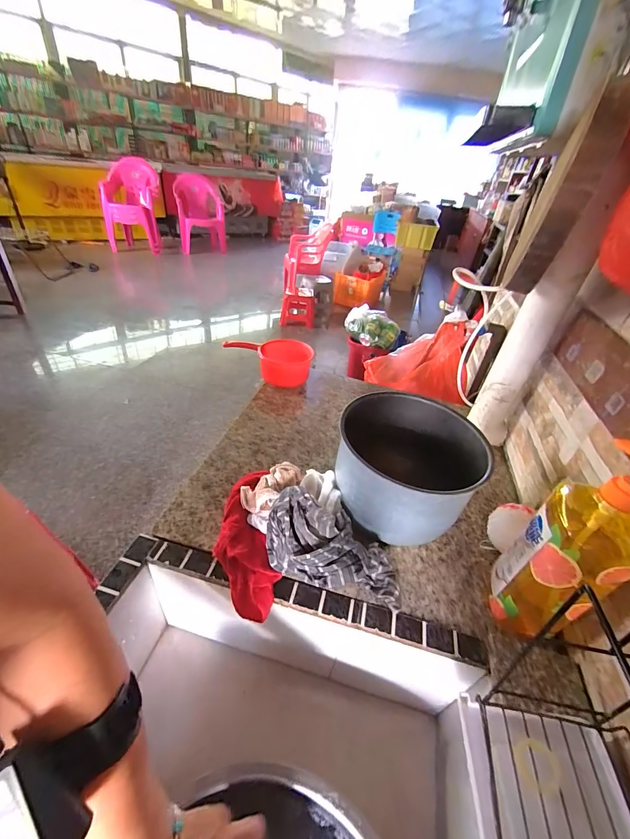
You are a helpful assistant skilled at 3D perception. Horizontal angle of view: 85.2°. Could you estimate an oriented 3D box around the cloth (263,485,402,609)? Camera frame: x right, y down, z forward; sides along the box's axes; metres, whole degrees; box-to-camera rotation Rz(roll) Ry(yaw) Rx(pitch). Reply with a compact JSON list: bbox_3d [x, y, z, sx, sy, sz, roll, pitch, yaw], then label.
[{"bbox_3d":[0.029,0.182,0.491,0.195,0.084,0.094,14,38,8],"label":"cloth"}]

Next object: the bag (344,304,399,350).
[{"bbox_3d":[0.245,-0.397,1.474,0.229,0.115,0.130,22,40,18],"label":"bag"}]

